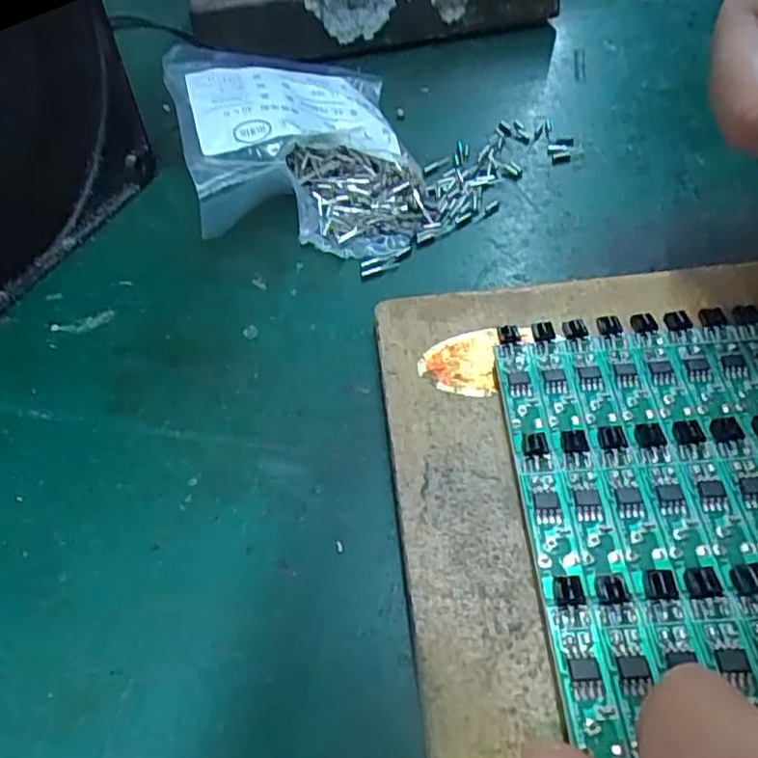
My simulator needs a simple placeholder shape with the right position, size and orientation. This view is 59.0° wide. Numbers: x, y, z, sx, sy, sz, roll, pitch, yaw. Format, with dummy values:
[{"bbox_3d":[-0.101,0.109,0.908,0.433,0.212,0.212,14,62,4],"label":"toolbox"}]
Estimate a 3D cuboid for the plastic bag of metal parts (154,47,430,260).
[{"bbox_3d":[-0.026,-0.076,0.215,0.069,0.033,0.086,-14,52,-7],"label":"plastic bag of metal parts"}]

